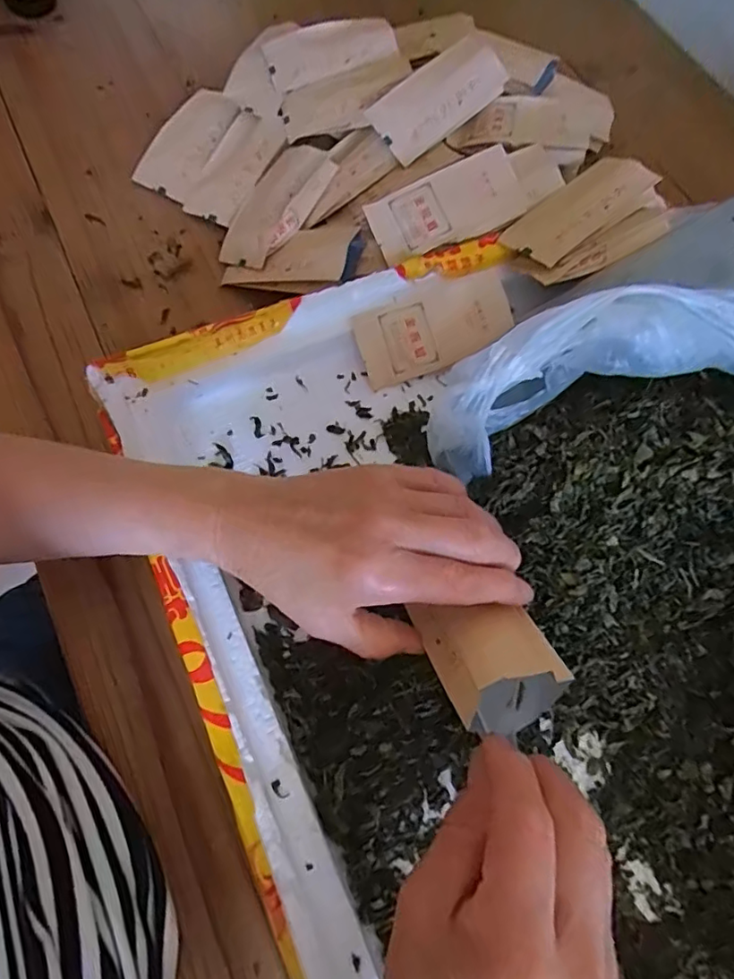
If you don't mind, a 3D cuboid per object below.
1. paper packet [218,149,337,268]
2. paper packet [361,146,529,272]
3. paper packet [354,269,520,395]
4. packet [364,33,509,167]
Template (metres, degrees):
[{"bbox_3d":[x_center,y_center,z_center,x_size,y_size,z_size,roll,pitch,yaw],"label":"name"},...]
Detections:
[{"bbox_3d":[-0.070,-0.220,0.428,0.056,0.013,0.107,28,85,24],"label":"paper packet"},{"bbox_3d":[0.058,-0.203,0.399,0.108,0.012,0.053,-24,90,1],"label":"paper packet"},{"bbox_3d":[0.049,-0.113,0.387,0.111,0.012,0.052,-23,97,-6],"label":"paper packet"},{"bbox_3d":[0.057,-0.305,0.432,0.106,0.011,0.052,-36,97,-1],"label":"packet"}]

